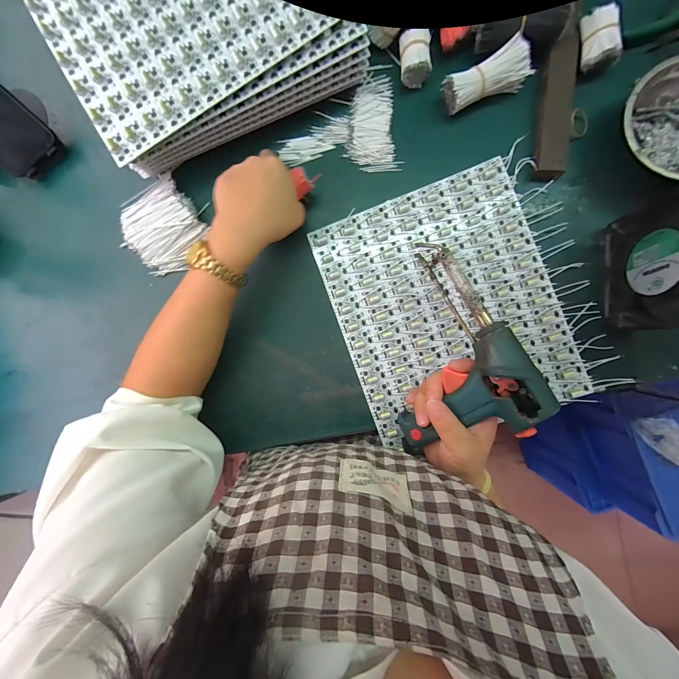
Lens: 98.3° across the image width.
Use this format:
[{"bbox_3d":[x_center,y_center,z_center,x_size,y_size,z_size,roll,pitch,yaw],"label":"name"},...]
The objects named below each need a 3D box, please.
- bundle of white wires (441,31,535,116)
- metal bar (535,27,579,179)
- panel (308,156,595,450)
[{"bbox_3d":[0.162,-0.286,0.326,0.088,0.042,0.031,-20,88,5],"label":"bundle of white wires"},{"bbox_3d":[0.242,-0.256,0.328,0.034,0.012,0.154,6,90,6],"label":"metal bar"},{"bbox_3d":[0.125,-0.042,0.345,0.246,0.010,0.273,-20,88,5],"label":"panel"}]

